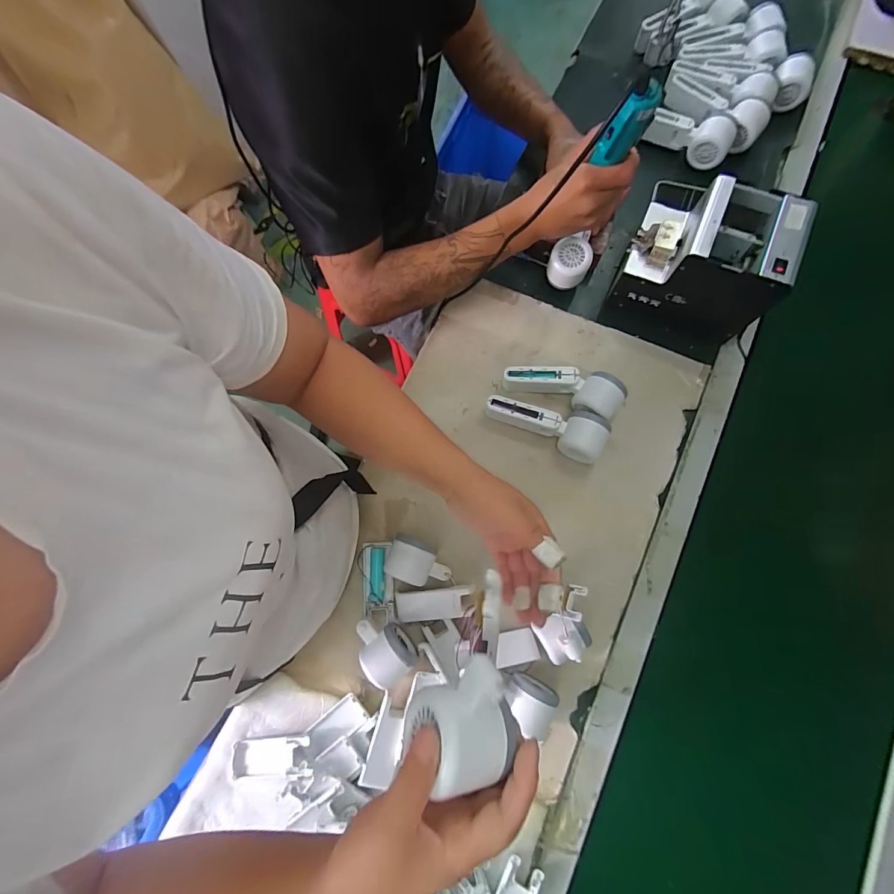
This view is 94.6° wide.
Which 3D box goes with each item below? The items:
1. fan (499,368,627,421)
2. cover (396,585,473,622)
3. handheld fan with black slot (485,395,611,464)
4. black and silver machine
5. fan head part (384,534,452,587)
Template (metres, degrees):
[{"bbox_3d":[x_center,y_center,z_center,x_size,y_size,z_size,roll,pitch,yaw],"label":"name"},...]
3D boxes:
[{"bbox_3d":[0.162,-0.082,0.577,0.161,0.053,0.054,20,78,4],"label":"fan"},{"bbox_3d":[-0.015,0.202,0.525,0.099,0.016,0.040,-6,77,-1],"label":"cover"},{"bbox_3d":[0.133,-0.026,0.564,0.168,0.051,0.063,18,78,4],"label":"handheld fan with black slot"},{"bbox_3d":[0.340,-0.249,0.558,0.174,0.152,0.124,24,78,5],"label":"black and silver machine"},{"bbox_3d":[-0.034,0.148,0.527,0.083,0.050,0.057,21,78,5],"label":"fan head part"}]

